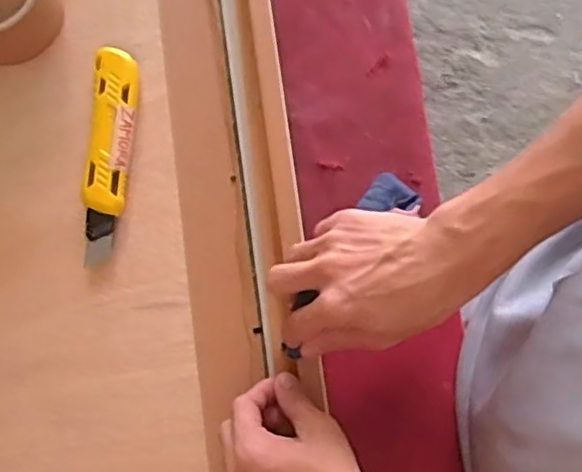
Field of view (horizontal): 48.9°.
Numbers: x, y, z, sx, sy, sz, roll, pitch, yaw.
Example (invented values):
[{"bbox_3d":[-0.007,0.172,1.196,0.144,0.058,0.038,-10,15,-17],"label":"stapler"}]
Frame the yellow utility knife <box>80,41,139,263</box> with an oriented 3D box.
[{"bbox_3d":[-0.136,-0.062,0.483,0.033,0.020,0.160,3,80,-2],"label":"yellow utility knife"}]

